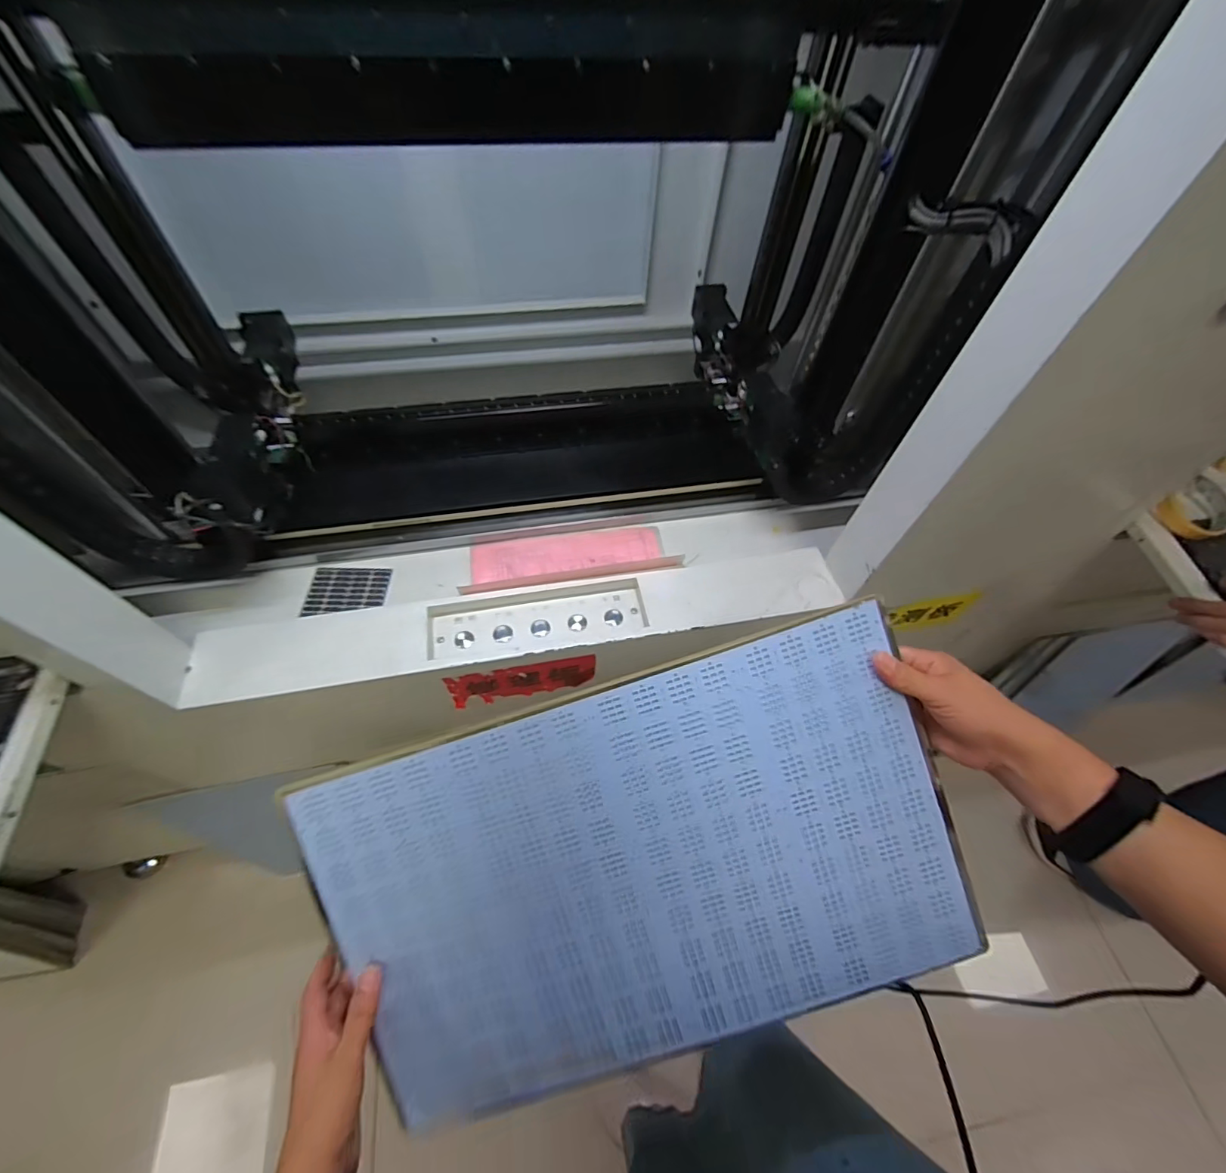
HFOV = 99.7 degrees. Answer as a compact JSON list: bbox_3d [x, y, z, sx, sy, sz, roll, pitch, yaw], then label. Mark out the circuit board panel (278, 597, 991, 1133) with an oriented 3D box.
[{"bbox_3d":[0.023,0.223,0.408,0.476,0.009,0.296,-18,93,0],"label":"circuit board panel"}]

